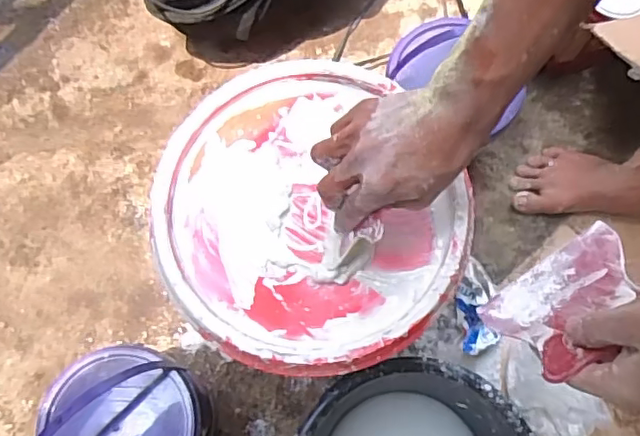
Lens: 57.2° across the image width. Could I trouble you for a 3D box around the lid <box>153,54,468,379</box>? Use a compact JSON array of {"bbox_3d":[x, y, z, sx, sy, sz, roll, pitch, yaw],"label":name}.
[{"bbox_3d":[-0.016,-0.003,0.561,0.272,0.025,0.294,0,74,0],"label":"lid"}]

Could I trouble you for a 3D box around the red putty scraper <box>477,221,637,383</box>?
[{"bbox_3d":[0.192,0.063,0.449,0.120,0.103,0.006,-39,115,9],"label":"red putty scraper"}]

